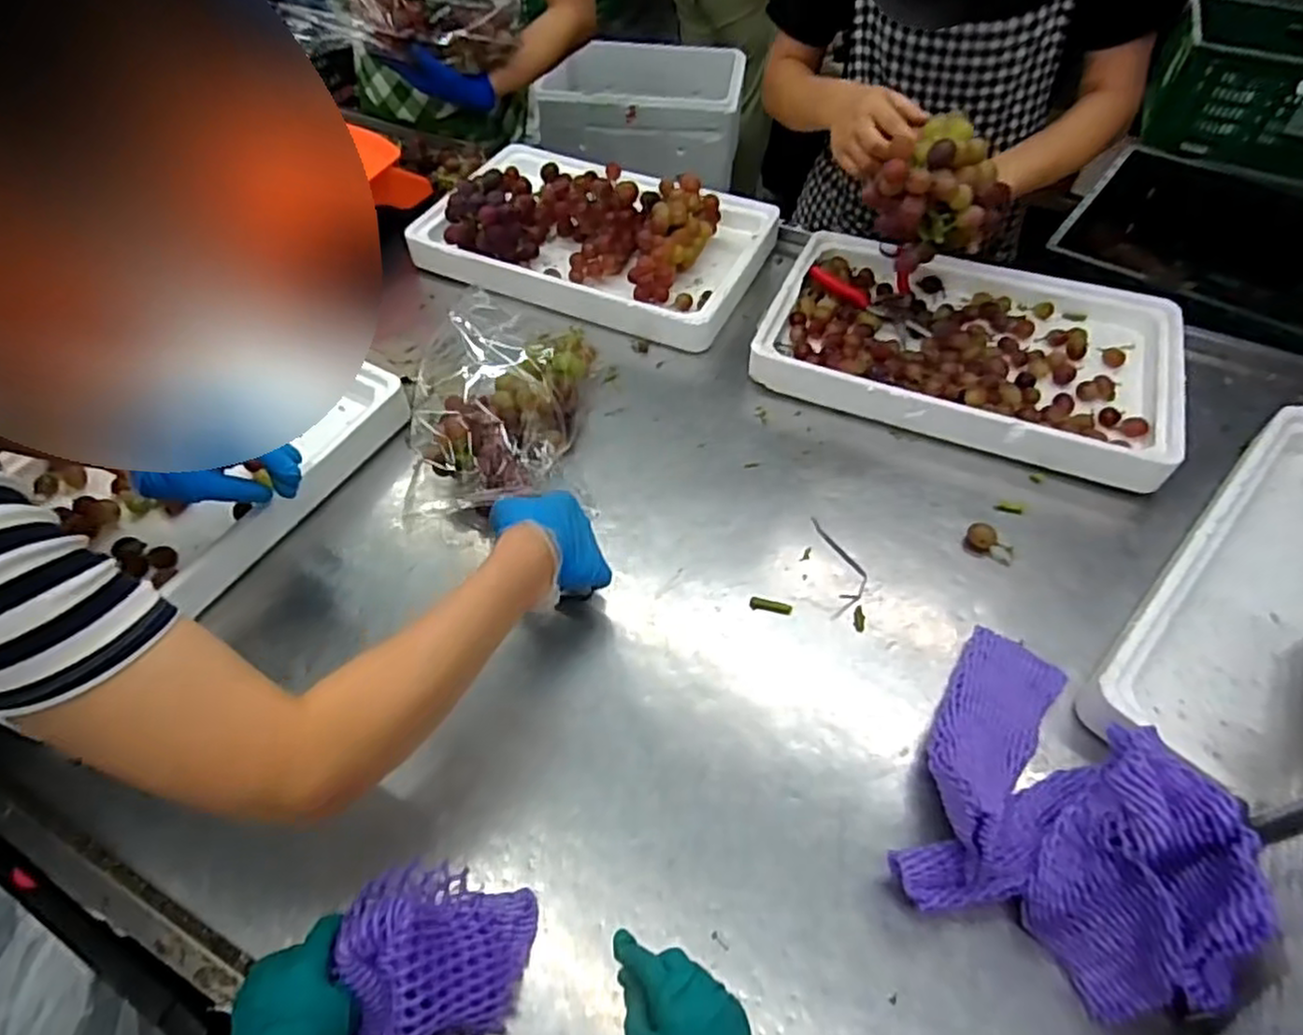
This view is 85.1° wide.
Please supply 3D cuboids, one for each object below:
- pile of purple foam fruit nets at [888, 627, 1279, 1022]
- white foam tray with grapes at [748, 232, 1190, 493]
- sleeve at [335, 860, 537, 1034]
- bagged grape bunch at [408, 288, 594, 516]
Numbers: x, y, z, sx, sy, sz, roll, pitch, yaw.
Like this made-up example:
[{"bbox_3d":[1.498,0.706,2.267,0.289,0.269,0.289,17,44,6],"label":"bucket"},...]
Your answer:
[{"bbox_3d":[0.306,0.185,0.509,0.182,0.129,0.244,24,56,18],"label":"pile of purple foam fruit nets"},{"bbox_3d":[0.417,-0.237,0.942,0.501,0.045,0.367,21,55,15],"label":"white foam tray with grapes"},{"bbox_3d":[-0.152,0.302,0.486,0.116,0.093,0.114,0,51,0],"label":"sleeve"},{"bbox_3d":[-0.171,-0.134,0.794,0.198,0.097,0.296,-3,52,-3],"label":"bagged grape bunch"}]

